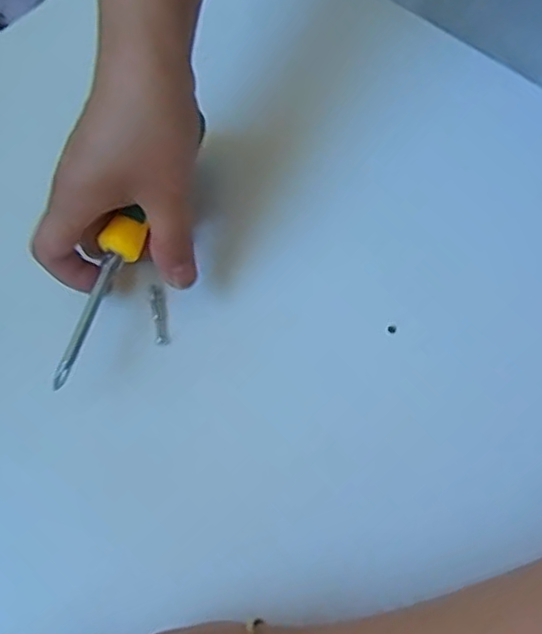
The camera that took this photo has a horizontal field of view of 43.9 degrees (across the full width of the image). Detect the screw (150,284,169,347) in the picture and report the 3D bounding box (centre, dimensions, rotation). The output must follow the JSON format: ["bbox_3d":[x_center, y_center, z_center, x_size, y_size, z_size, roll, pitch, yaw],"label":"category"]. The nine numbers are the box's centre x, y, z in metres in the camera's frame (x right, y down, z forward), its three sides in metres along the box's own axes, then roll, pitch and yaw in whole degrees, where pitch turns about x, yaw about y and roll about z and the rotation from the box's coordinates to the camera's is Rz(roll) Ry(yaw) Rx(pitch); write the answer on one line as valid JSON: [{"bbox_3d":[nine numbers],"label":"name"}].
[{"bbox_3d":[-0.059,-0.001,0.357,0.007,0.005,0.034,-8,64,-2],"label":"screw"}]

